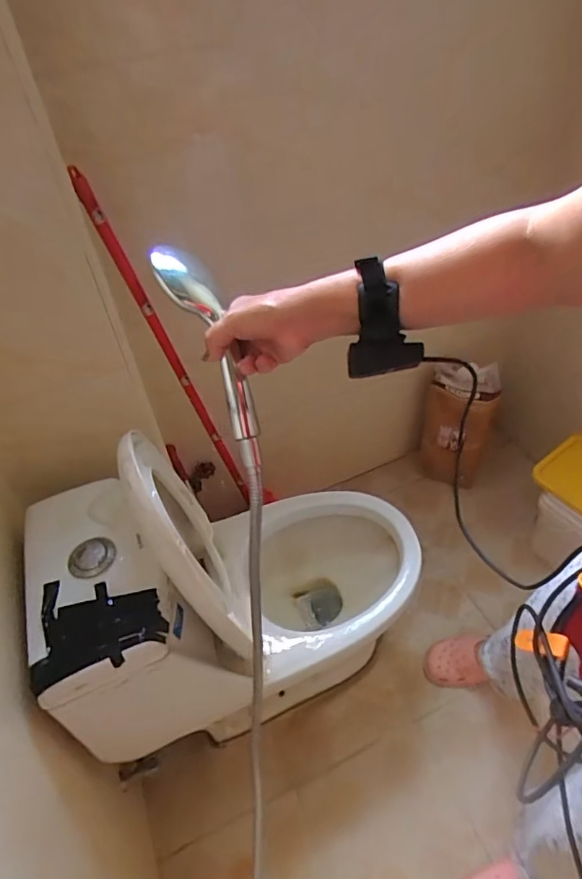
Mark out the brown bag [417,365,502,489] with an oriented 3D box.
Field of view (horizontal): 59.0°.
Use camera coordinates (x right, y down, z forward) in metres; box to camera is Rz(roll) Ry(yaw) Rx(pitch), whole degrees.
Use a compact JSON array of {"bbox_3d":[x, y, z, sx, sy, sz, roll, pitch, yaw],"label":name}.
[{"bbox_3d":[0.500,-0.031,1.554,0.200,0.416,0.089,9,46,15],"label":"brown bag"}]

